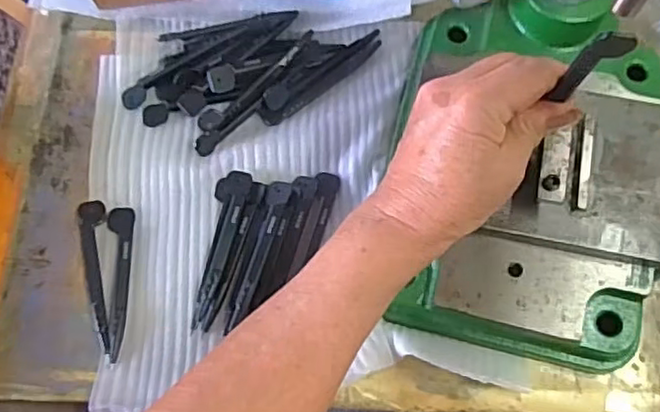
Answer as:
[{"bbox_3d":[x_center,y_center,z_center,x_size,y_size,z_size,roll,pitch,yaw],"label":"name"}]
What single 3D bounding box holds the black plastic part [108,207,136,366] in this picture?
[{"bbox_3d":[-0.131,0.046,0.412,0.016,0.004,0.099,-6,71,-2],"label":"black plastic part"}]

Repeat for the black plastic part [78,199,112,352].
[{"bbox_3d":[-0.147,0.043,0.416,0.016,0.004,0.101,-11,71,-4],"label":"black plastic part"}]

